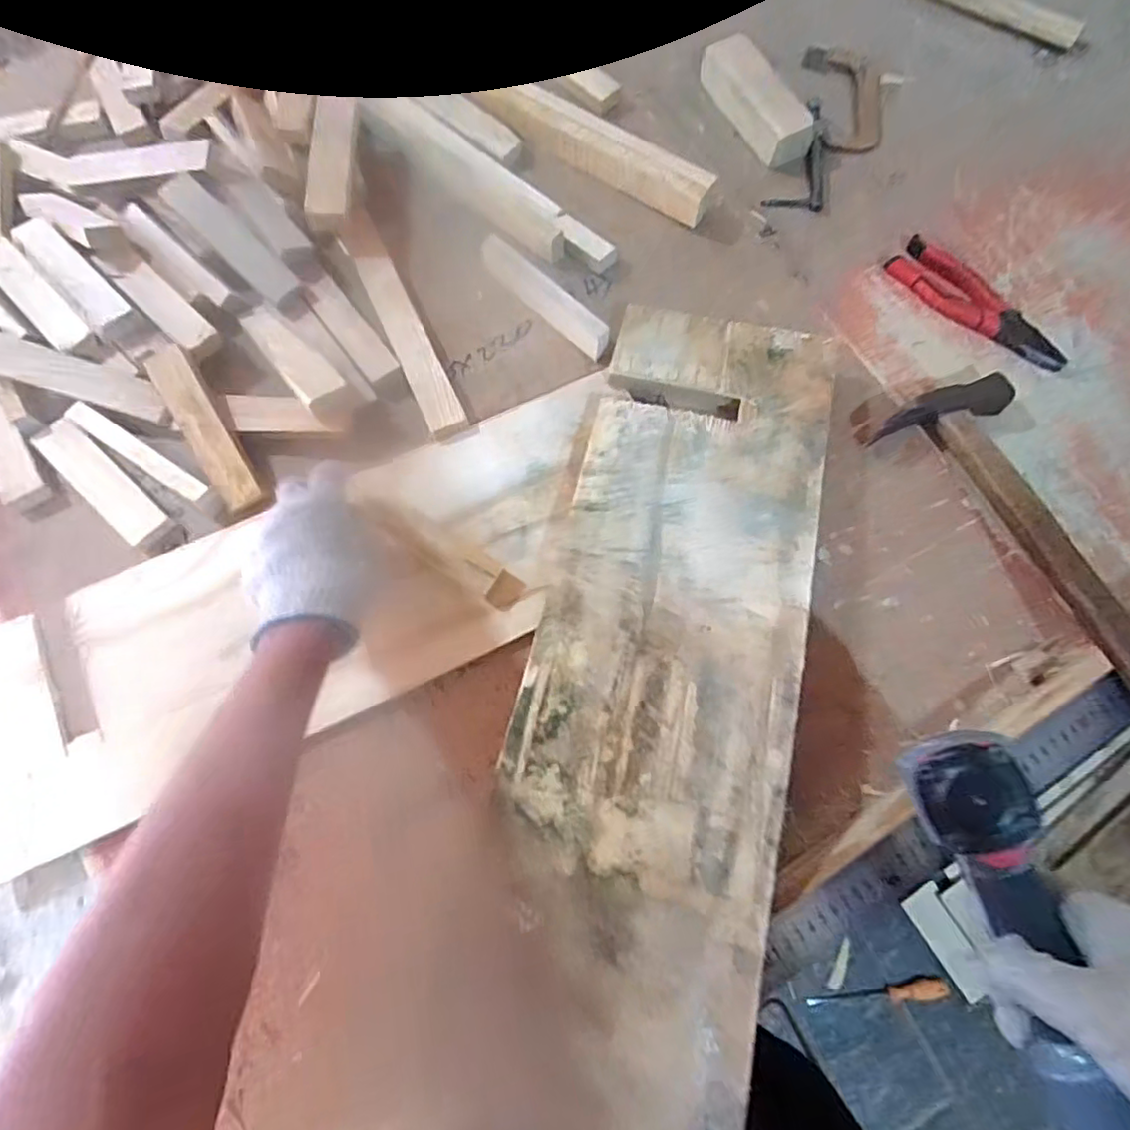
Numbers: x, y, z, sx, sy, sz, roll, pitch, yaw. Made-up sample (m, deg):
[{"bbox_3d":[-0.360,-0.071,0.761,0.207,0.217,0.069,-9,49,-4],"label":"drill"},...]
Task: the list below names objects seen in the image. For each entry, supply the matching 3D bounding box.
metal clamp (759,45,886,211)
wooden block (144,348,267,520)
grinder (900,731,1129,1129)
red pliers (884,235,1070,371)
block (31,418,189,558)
[{"bbox_3d":[0.308,-0.504,0.717,0.101,0.020,0.258,16,73,5],"label":"metal clamp"},{"bbox_3d":[-0.318,-0.119,0.554,0.038,0.015,0.157,-29,89,-9],"label":"wooden block"},{"bbox_3d":[0.249,0.222,0.325,0.052,0.050,0.268,-17,81,-6],"label":"grinder"},{"bbox_3d":[0.417,-0.261,0.637,0.049,0.026,0.193,-41,77,-12],"label":"red pliers"},{"bbox_3d":[-0.405,-0.068,0.558,0.153,0.027,0.038,40,76,12],"label":"block"}]

